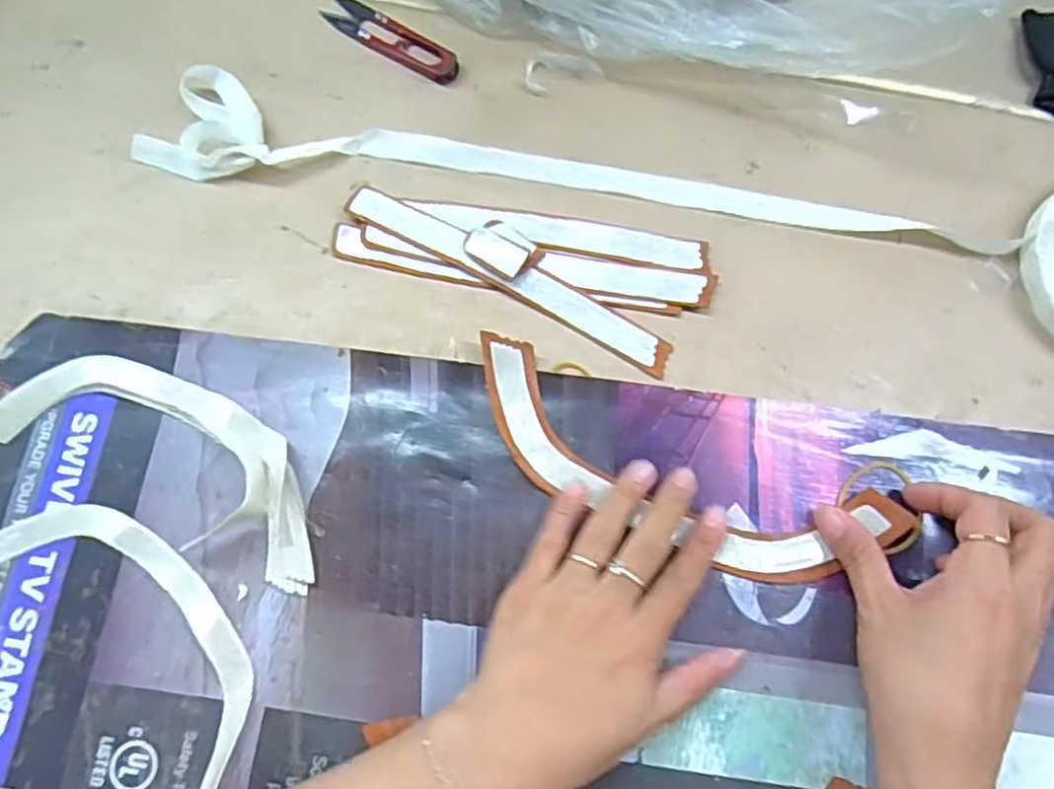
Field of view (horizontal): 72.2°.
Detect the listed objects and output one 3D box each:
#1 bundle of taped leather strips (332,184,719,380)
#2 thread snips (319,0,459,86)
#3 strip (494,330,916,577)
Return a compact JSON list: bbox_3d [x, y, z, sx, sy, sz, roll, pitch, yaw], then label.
[{"bbox_3d":[-0.002,-0.082,0.407,0.206,0.011,0.076,21,76,7],"label":"bundle of taped leather strips"},{"bbox_3d":[-0.085,-0.223,0.449,0.098,0.010,0.024,31,78,10],"label":"thread snips"},{"bbox_3d":[0.076,0.040,0.370,0.230,0.012,0.070,20,76,7],"label":"strip"}]

